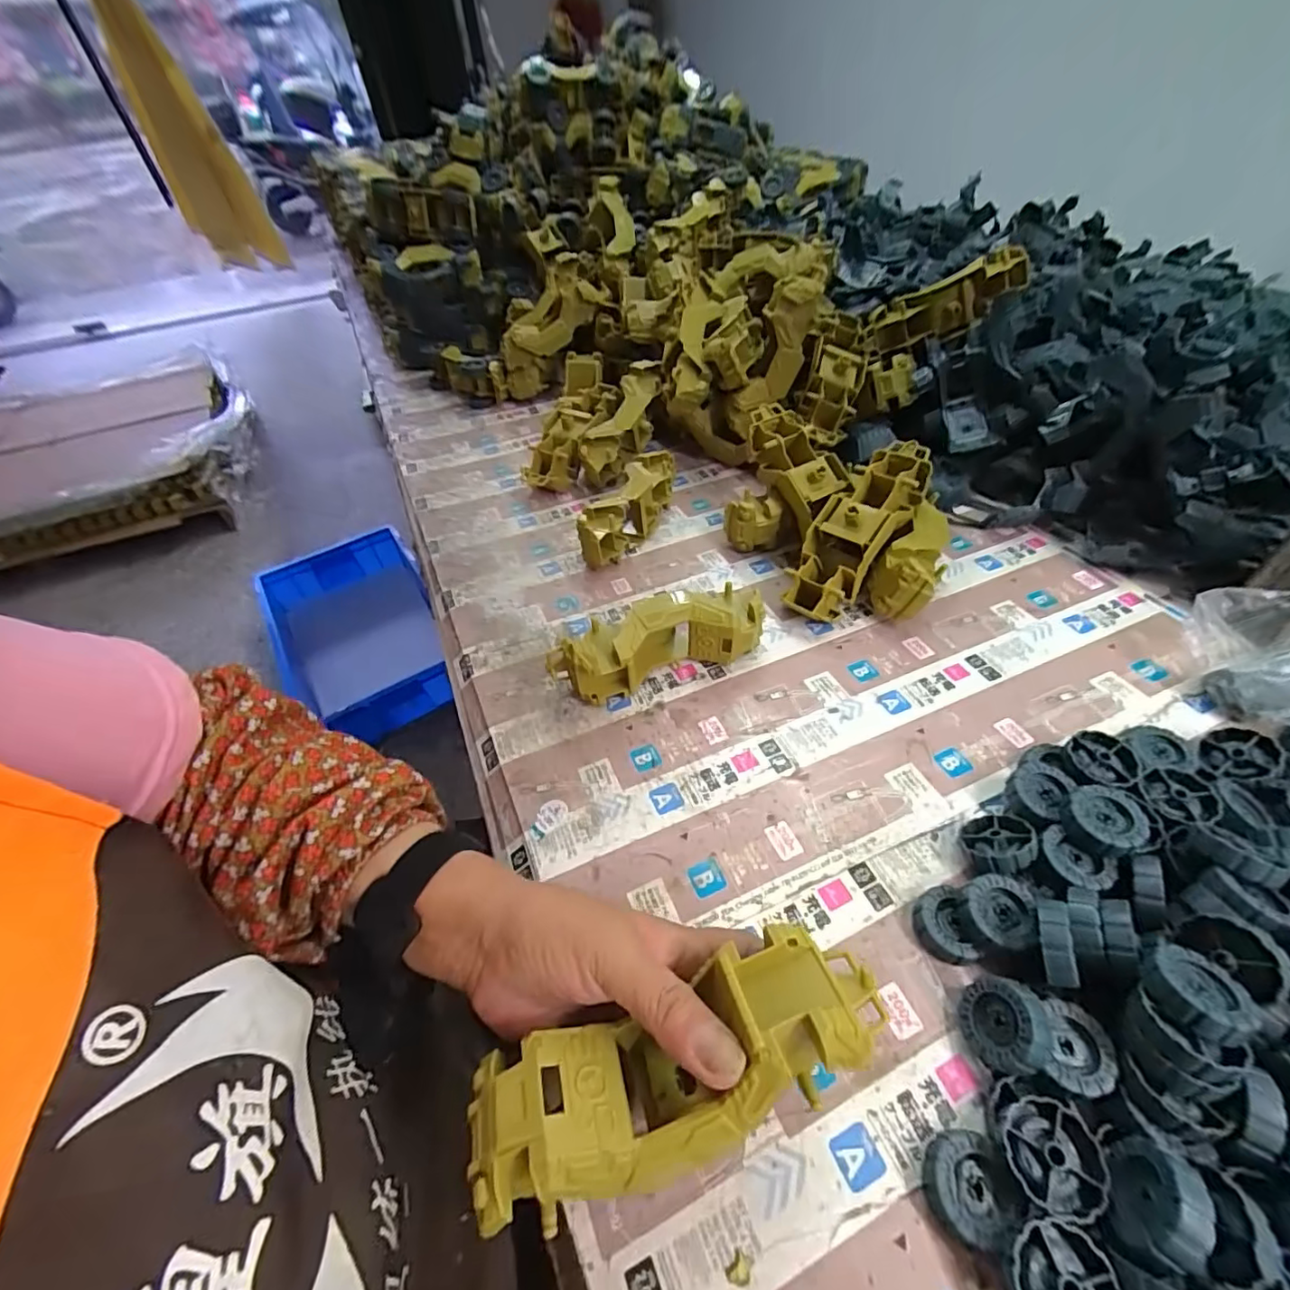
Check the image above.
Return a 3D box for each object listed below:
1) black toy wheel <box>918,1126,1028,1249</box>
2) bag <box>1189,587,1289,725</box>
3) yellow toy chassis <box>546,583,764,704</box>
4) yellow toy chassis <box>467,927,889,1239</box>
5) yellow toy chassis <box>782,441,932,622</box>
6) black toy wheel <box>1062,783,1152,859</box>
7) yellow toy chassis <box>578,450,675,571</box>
[{"bbox_3d":[0.142,0.237,0.247,0.035,0.015,0.036,-2,46,2],"label":"black toy wheel"},{"bbox_3d":[0.433,0.014,0.390,0.091,0.062,0.088,14,50,18],"label":"bag"},{"bbox_3d":[0.010,0.000,0.446,0.163,0.065,0.044,-18,48,-11],"label":"yellow toy chassis"},{"bbox_3d":[0.016,0.171,0.229,0.171,0.046,0.057,-20,48,-7],"label":"yellow toy chassis"},{"bbox_3d":[0.185,-0.100,0.490,0.062,0.050,0.176,34,86,30],"label":"yellow toy chassis"},{"bbox_3d":[0.263,0.100,0.324,0.043,0.015,0.037,-29,51,-20],"label":"black toy wheel"},{"bbox_3d":[-0.013,-0.144,0.591,0.045,0.057,0.160,17,51,20],"label":"yellow toy chassis"}]

